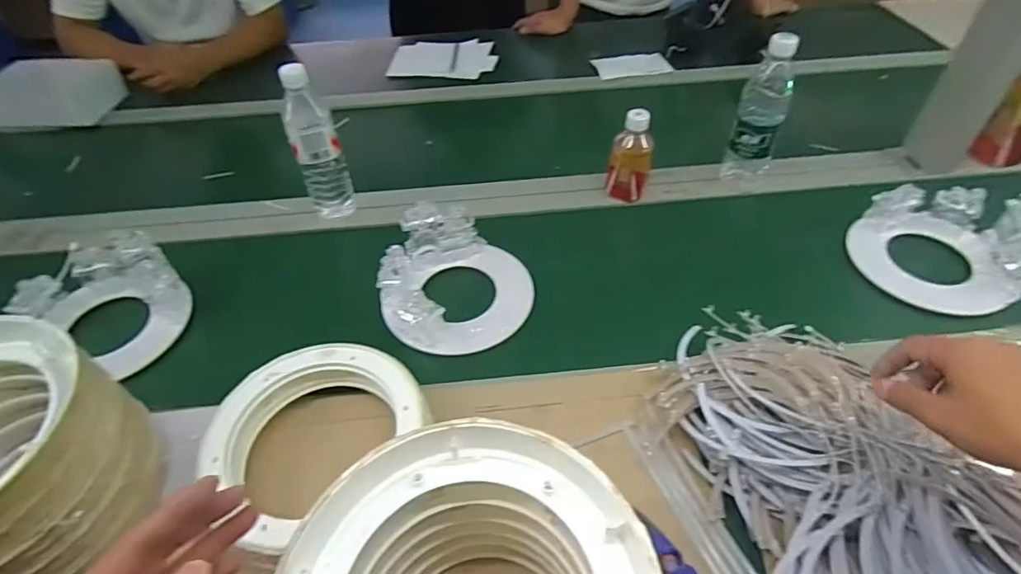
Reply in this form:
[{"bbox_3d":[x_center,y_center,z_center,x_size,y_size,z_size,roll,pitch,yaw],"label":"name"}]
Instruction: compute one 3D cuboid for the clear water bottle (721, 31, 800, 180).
[{"bbox_3d":[0.364,-0.251,0.769,0.068,0.206,0.056,17,50,17],"label":"clear water bottle"}]

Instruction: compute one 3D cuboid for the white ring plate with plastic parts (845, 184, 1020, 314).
[{"bbox_3d":[0.570,-0.058,0.698,0.146,0.102,0.193,-29,53,-23],"label":"white ring plate with plastic parts"}]

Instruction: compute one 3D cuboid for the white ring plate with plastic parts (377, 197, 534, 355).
[{"bbox_3d":[-0.071,-0.014,0.678,0.181,0.110,0.166,-1,47,1],"label":"white ring plate with plastic parts"}]

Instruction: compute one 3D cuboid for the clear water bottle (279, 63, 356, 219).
[{"bbox_3d":[-0.266,-0.189,0.739,0.060,0.219,0.056,-17,49,-13],"label":"clear water bottle"}]

